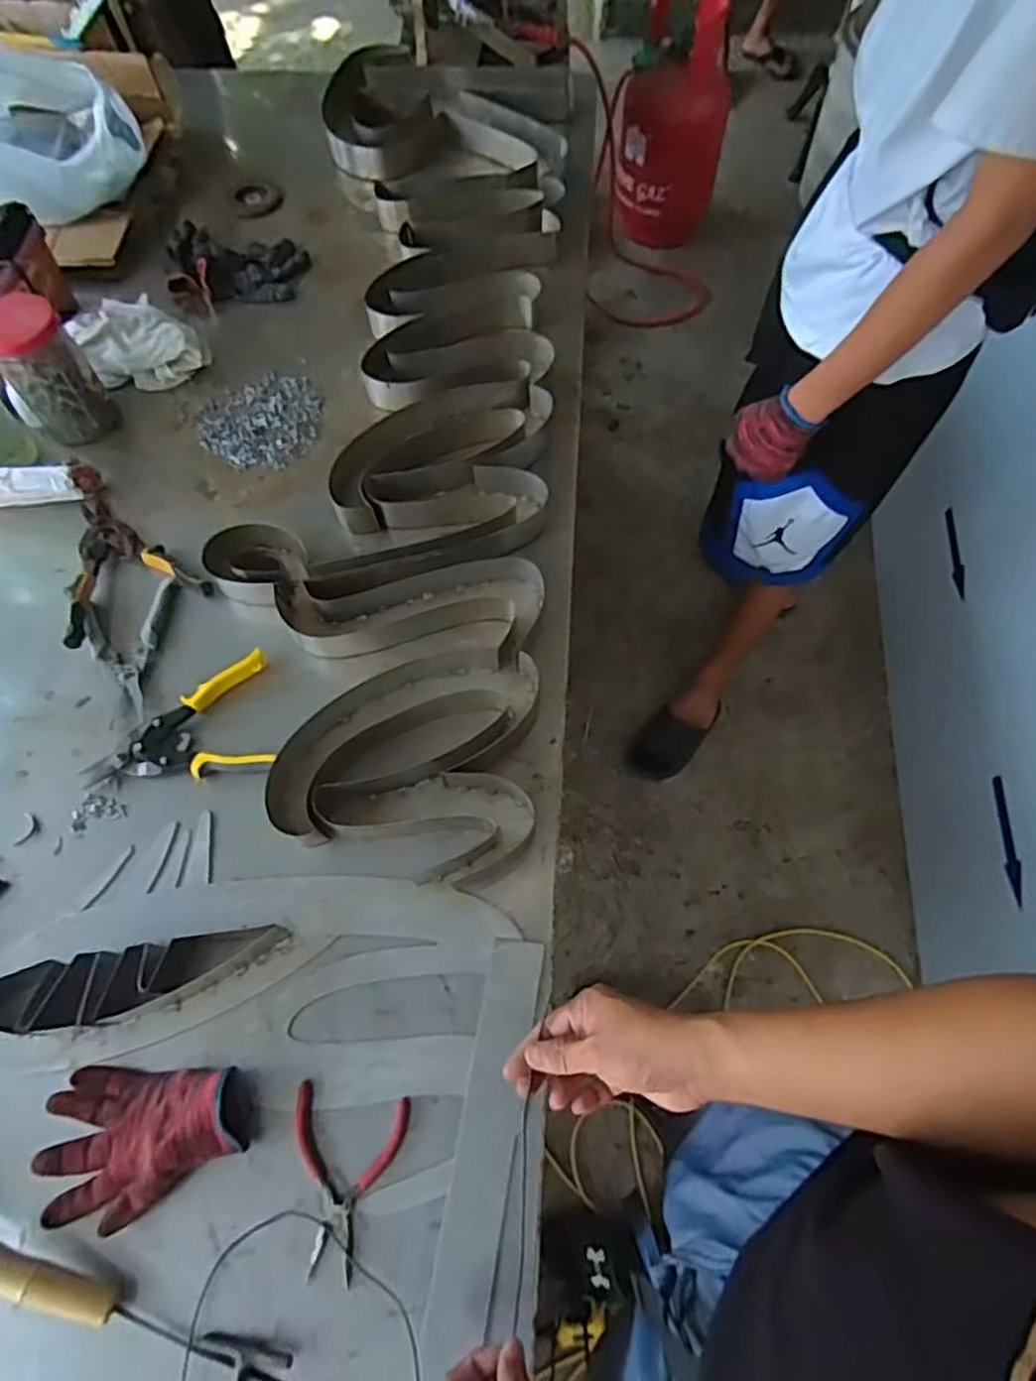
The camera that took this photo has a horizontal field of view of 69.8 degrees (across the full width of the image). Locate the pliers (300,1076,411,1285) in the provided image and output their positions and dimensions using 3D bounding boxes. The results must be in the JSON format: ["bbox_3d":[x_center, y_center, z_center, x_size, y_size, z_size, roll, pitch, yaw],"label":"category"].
[{"bbox_3d":[-0.164,0.441,0.669,0.104,0.008,0.143,9,66,6],"label":"pliers"}]

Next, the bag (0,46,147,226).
[{"bbox_3d":[-0.790,-0.874,1.125,0.313,0.212,0.311,-36,70,-15],"label":"bag"}]

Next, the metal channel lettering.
[{"bbox_3d":[-0.153,-0.482,1.070,0.402,0.057,1.464,1,65,2],"label":"metal channel lettering"}]

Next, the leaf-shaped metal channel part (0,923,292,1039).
[{"bbox_3d":[-0.380,0.285,0.728,0.296,0.050,0.068,-14,66,-5],"label":"leaf-shaped metal channel part"}]

